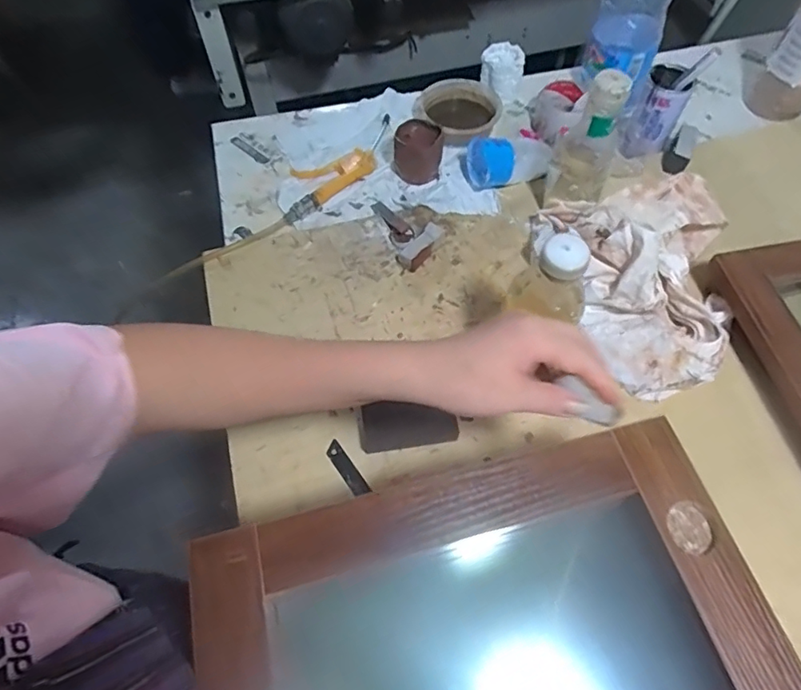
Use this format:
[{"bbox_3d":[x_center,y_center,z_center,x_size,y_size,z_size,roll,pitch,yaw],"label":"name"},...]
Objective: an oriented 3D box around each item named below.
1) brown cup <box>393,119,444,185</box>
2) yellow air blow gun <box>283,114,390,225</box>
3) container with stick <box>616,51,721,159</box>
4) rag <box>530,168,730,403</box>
[{"bbox_3d":[0.025,-0.277,0.767,0.070,0.061,0.062,3,60,3],"label":"brown cup"},{"bbox_3d":[-0.085,-0.270,0.786,0.254,0.026,0.087,-40,67,-20],"label":"yellow air blow gun"},{"bbox_3d":[0.374,-0.340,0.745,0.101,0.146,0.057,-3,52,2],"label":"container with stick"},{"bbox_3d":[0.287,-0.080,0.625,0.214,0.092,0.265,0,60,1],"label":"rag"}]

